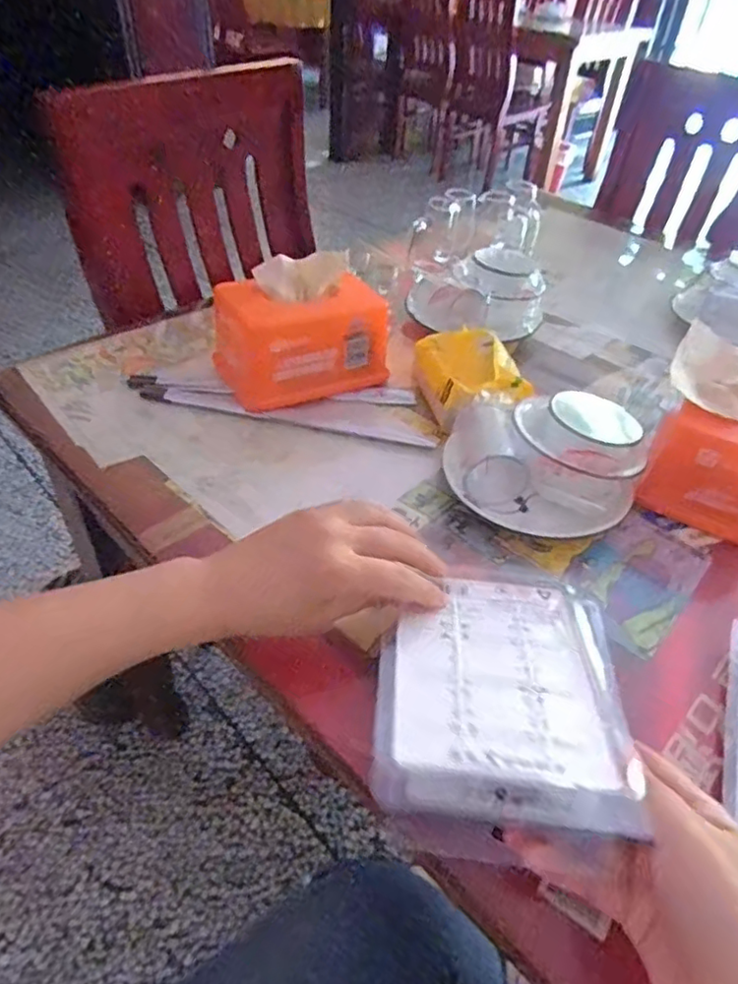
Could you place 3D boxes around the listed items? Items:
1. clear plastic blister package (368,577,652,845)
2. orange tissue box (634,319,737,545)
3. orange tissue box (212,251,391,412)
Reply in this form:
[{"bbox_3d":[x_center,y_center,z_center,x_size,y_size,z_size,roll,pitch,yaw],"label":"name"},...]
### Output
[{"bbox_3d":[0.075,0.113,0.356,0.134,0.034,0.170,9,31,3],"label":"clear plastic blister package"},{"bbox_3d":[0.306,-0.049,0.517,0.121,0.096,0.142,24,47,19],"label":"orange tissue box"},{"bbox_3d":[-0.068,-0.161,0.610,0.160,0.106,0.099,-15,47,-20],"label":"orange tissue box"}]

